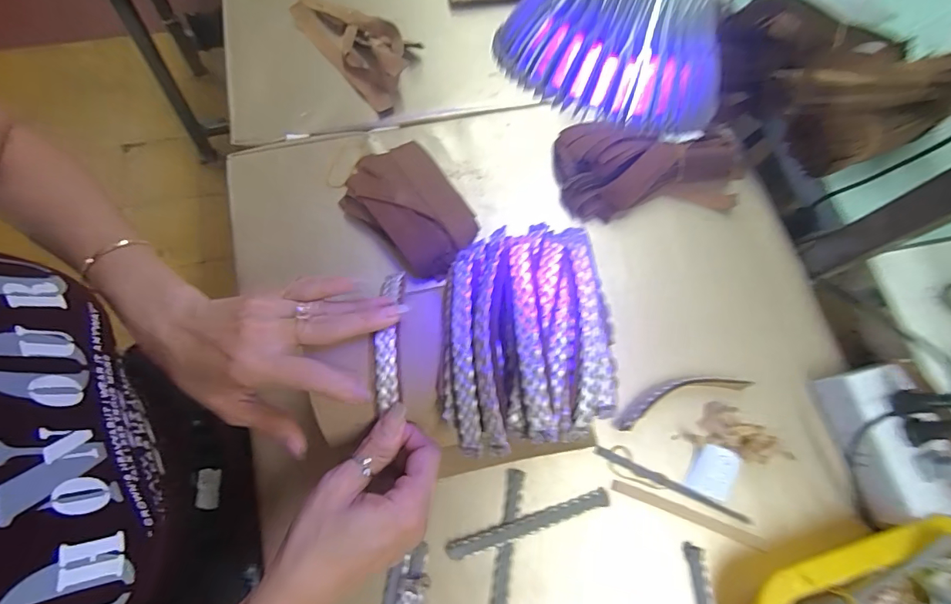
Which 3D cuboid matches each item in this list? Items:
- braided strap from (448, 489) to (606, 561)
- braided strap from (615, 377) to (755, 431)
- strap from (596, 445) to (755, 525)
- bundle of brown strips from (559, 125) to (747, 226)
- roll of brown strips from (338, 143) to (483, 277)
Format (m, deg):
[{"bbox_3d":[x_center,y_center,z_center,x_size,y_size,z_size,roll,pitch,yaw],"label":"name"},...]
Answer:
[{"bbox_3d":[0.044,0.176,0.359,0.133,0.009,0.014,-15,74,-7],"label":"braided strap"},{"bbox_3d":[0.177,0.081,0.395,0.122,0.023,0.026,-17,75,-8],"label":"braided strap"},{"bbox_3d":[0.164,0.152,0.378,0.133,0.004,0.008,24,73,4],"label":"strap"},{"bbox_3d":[0.176,-0.135,0.441,0.188,0.040,0.101,3,72,-2],"label":"bundle of brown strips"},{"bbox_3d":[-0.058,-0.094,0.433,0.133,0.026,0.099,41,75,9],"label":"roll of brown strips"}]

